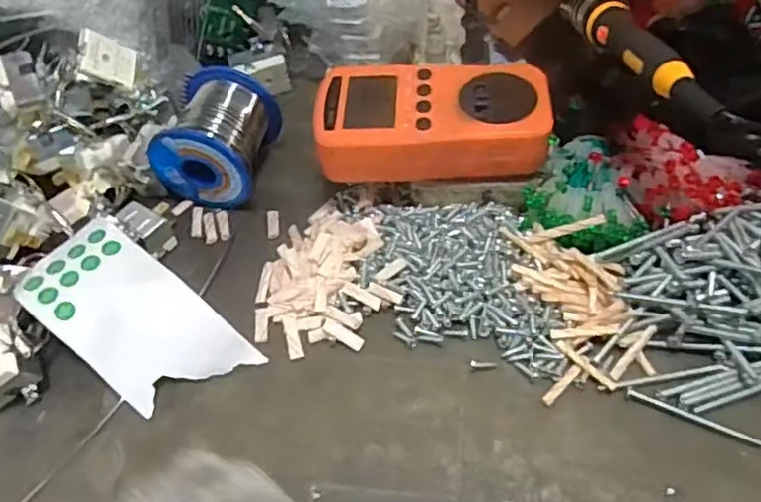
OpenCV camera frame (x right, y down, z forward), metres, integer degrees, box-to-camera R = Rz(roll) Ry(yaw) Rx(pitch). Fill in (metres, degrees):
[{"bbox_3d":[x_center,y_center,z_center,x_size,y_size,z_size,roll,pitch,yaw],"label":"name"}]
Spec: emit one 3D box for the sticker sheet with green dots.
[{"bbox_3d":[-0.129,0.037,0.325,0.118,0.011,0.061,41,70,5],"label":"sticker sheet with green dots"}]

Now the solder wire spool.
[{"bbox_3d":[-0.102,-0.071,0.391,0.062,0.054,0.075,8,55,11],"label":"solder wire spool"}]

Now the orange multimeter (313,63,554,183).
[{"bbox_3d":[0.029,-0.074,0.349,0.125,0.028,0.065,-1,54,5],"label":"orange multimeter"}]

